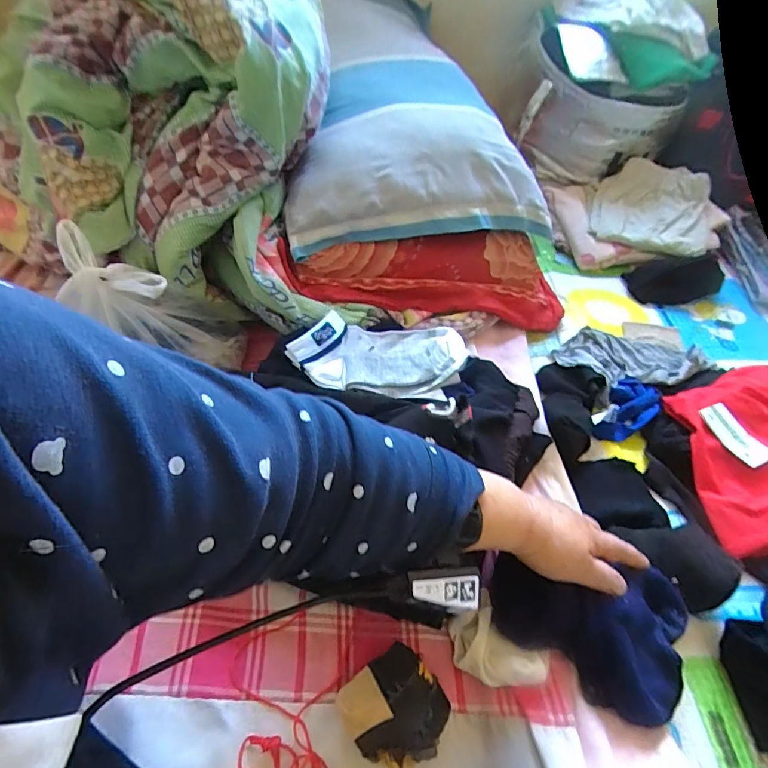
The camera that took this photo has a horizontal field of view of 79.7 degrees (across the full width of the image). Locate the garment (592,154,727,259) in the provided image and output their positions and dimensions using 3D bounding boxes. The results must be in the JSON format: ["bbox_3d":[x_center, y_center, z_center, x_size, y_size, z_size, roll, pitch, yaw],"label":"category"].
[{"bbox_3d":[0.509,-0.322,0.864,0.218,0.050,0.196,19,73,10],"label":"garment"}]

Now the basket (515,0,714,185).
[{"bbox_3d":[0.437,-0.607,0.931,0.325,0.264,0.301,18,53,12],"label":"basket"}]

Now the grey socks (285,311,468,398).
[{"bbox_3d":[-0.007,-0.034,0.543,0.204,0.037,0.105,2,51,0],"label":"grey socks"}]

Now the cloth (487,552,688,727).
[{"bbox_3d":[0.193,0.225,0.412,0.176,0.044,0.118,3,51,1],"label":"cloth"}]

